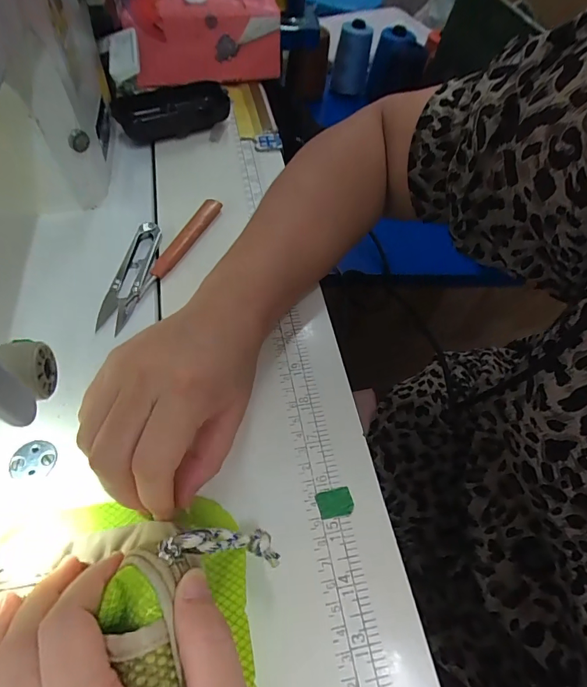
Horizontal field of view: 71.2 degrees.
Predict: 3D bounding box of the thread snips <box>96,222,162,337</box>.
[{"bbox_3d":[-0.121,-0.052,0.308,0.021,0.011,0.099,8,57,2],"label":"thread snips"}]

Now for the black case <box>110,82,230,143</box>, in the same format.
[{"bbox_3d":[-0.117,-0.231,0.406,0.113,0.029,0.041,-23,62,-17],"label":"black case"}]

